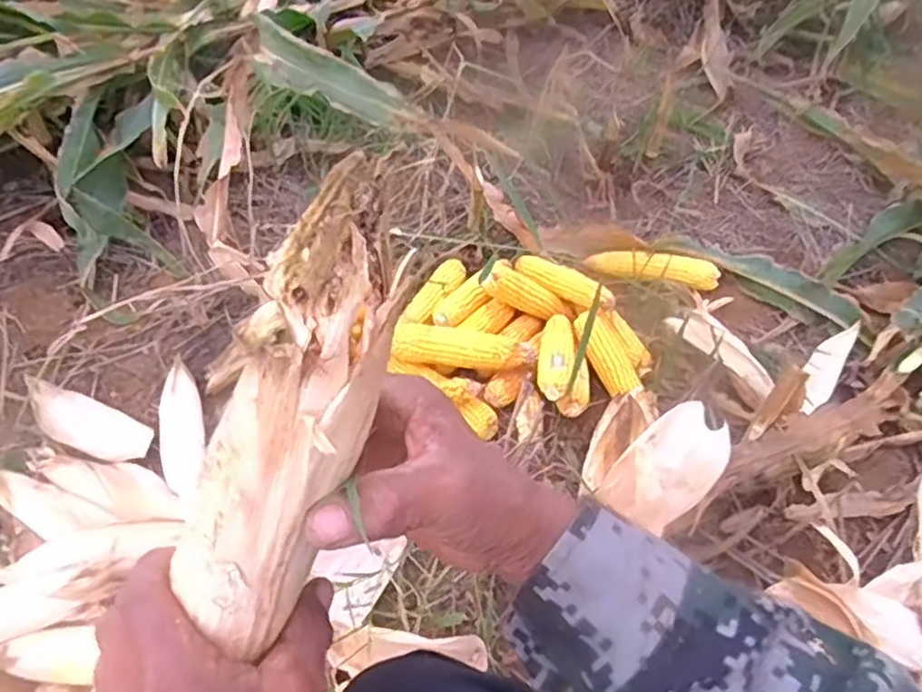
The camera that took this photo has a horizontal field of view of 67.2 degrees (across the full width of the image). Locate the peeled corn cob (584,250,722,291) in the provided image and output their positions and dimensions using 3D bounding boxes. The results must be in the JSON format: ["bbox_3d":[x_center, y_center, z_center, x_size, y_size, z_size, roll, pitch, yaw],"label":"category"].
[{"bbox_3d":[0.342,-0.139,1.242,0.228,0.061,0.053,14,50,8],"label":"peeled corn cob"}]

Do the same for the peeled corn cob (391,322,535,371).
[{"bbox_3d":[-0.001,0.007,1.077,0.225,0.062,0.061,4,50,-1],"label":"peeled corn cob"}]

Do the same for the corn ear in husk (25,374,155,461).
[{"bbox_3d":[-0.545,0.104,1.000,0.211,0.044,0.084,22,52,15],"label":"corn ear in husk"}]

